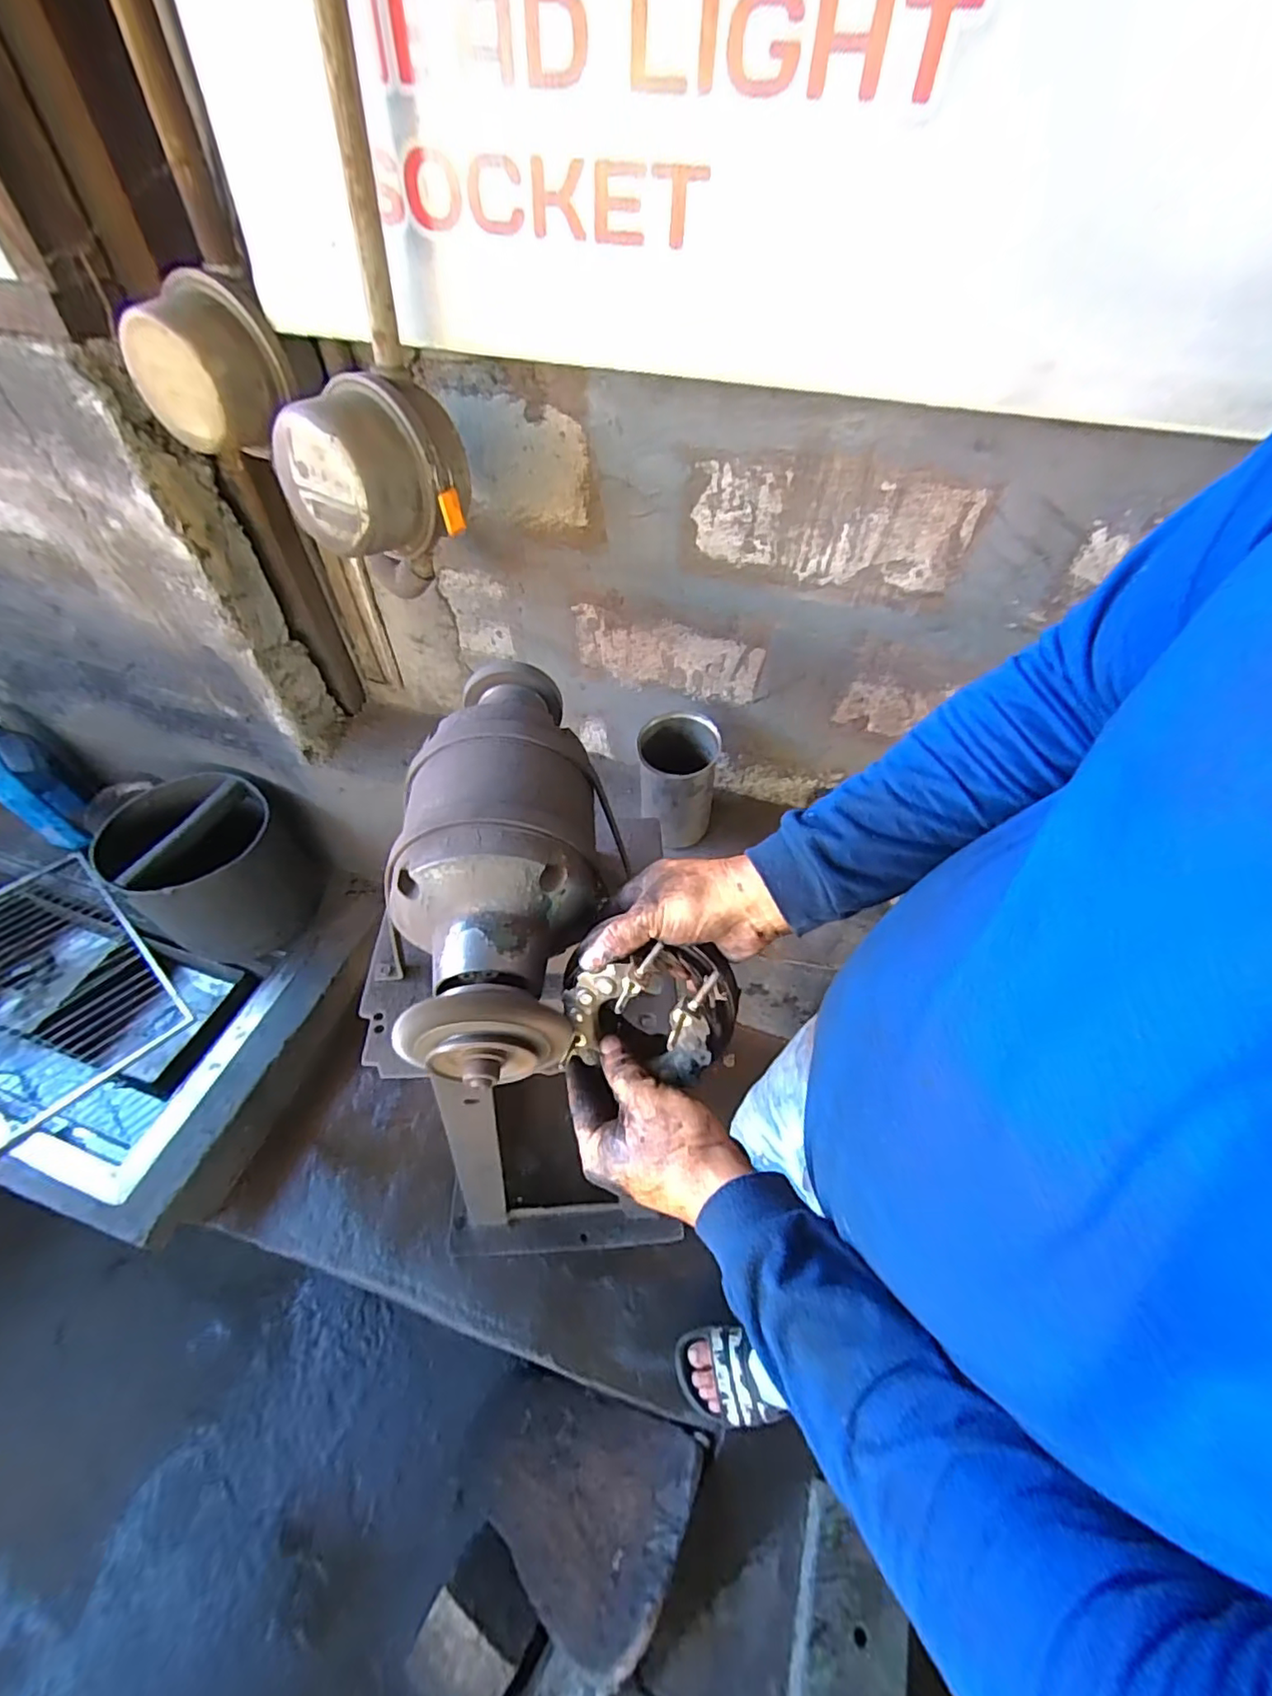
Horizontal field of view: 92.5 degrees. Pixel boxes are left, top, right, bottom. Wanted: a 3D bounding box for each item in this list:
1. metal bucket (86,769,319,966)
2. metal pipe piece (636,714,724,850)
[{"bbox_3d":[-0.839,0.033,1.227,0.282,0.264,0.294,1,50,-2],"label":"metal bucket"},{"bbox_3d":[0.062,-0.098,0.961,0.116,0.187,0.123,6,51,3],"label":"metal pipe piece"}]

